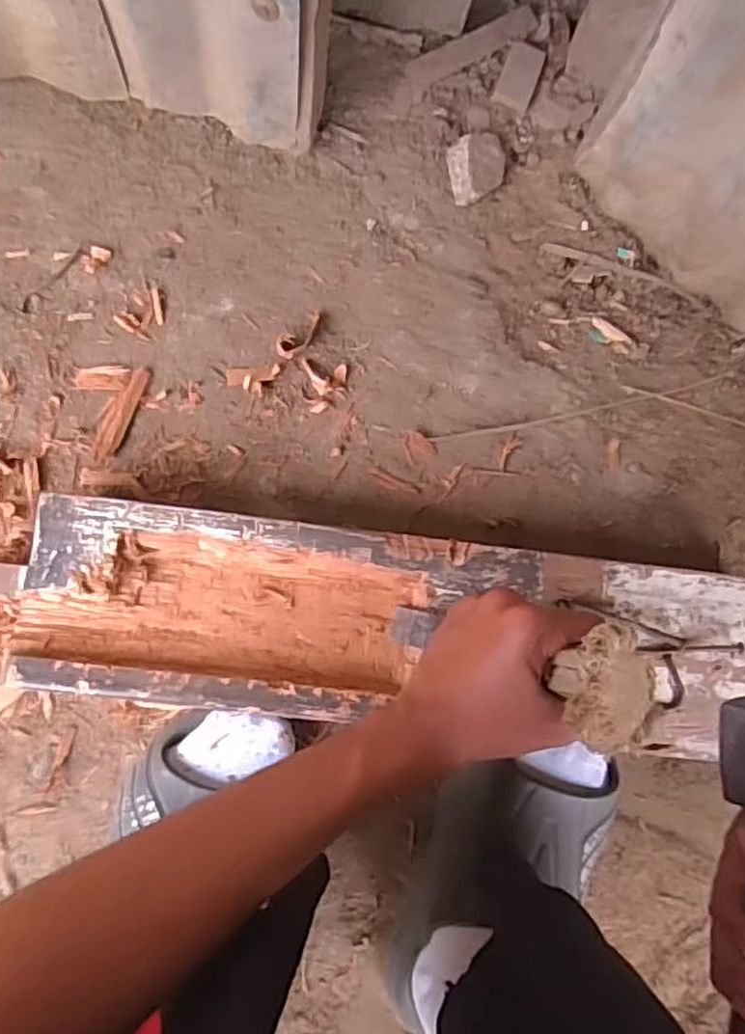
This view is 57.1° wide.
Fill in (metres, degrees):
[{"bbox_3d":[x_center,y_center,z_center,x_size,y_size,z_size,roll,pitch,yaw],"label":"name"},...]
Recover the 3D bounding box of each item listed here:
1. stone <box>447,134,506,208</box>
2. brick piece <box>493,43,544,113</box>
[{"bbox_3d":[0.090,-0.296,0.582,0.047,0.022,0.053,-8,87,-8],"label":"stone"},{"bbox_3d":[0.128,-0.384,0.598,0.032,0.011,0.053,21,84,-5],"label":"brick piece"}]

